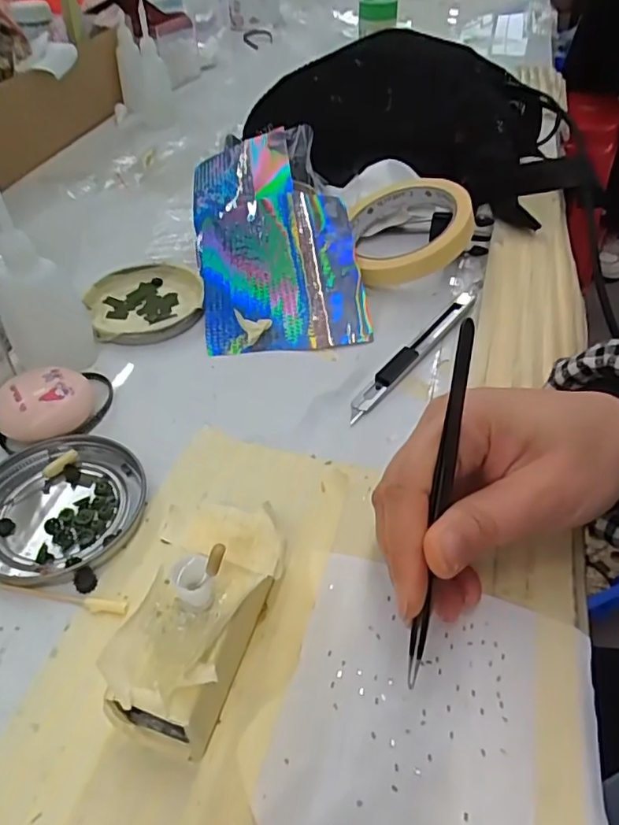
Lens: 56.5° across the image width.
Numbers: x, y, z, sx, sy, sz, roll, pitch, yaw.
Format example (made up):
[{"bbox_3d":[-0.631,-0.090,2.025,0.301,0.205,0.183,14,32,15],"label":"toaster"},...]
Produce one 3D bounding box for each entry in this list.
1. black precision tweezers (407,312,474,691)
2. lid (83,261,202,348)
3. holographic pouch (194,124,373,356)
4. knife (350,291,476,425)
[{"bbox_3d":[0.049,0.034,0.213,0.005,0.006,0.135,9,91,10],"label":"black precision tweezers"},{"bbox_3d":[-0.109,-0.073,0.383,0.074,0.009,0.080,-1,45,1],"label":"lid"},{"bbox_3d":[-0.024,-0.119,0.393,0.104,0.033,0.181,-8,65,0],"label":"holographic pouch"},{"bbox_3d":[0.065,-0.038,0.346,0.012,0.006,0.138,30,53,27],"label":"knife"}]

